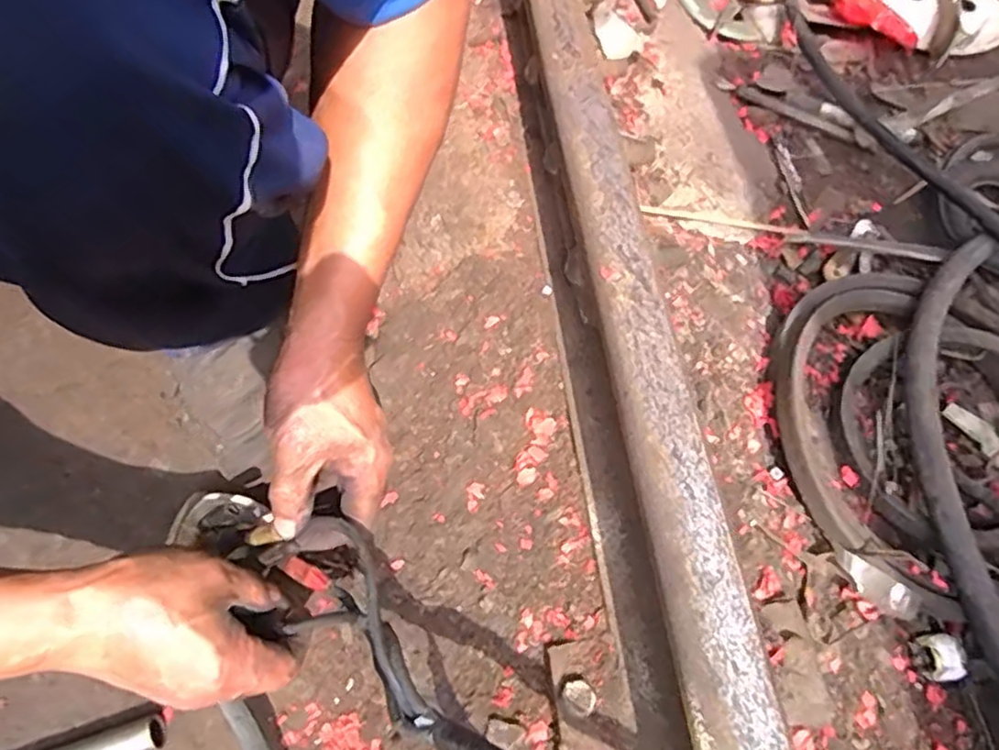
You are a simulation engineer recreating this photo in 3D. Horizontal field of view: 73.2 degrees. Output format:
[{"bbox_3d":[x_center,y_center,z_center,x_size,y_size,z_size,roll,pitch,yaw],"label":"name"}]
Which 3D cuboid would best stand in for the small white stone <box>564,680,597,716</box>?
[{"bbox_3d":[0.044,0.179,0.373,0.016,0.004,0.018,-28,64,-18],"label":"small white stone"}]

